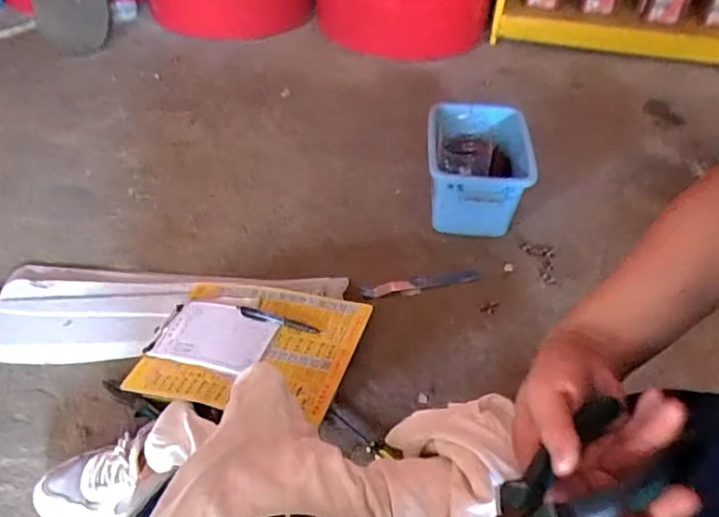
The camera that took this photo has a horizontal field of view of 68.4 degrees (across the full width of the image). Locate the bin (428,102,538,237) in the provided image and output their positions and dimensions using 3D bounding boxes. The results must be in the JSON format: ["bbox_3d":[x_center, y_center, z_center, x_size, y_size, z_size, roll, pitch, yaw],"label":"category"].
[{"bbox_3d":[0.232,-0.169,1.053,0.205,0.192,0.230,5,47,2],"label":"bin"}]

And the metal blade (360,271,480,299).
[{"bbox_3d":[0.113,0.045,0.971,0.227,0.010,0.032,-10,48,-12],"label":"metal blade"}]

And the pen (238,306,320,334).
[{"bbox_3d":[-0.119,0.091,0.760,0.126,0.014,0.018,19,49,15],"label":"pen"}]

